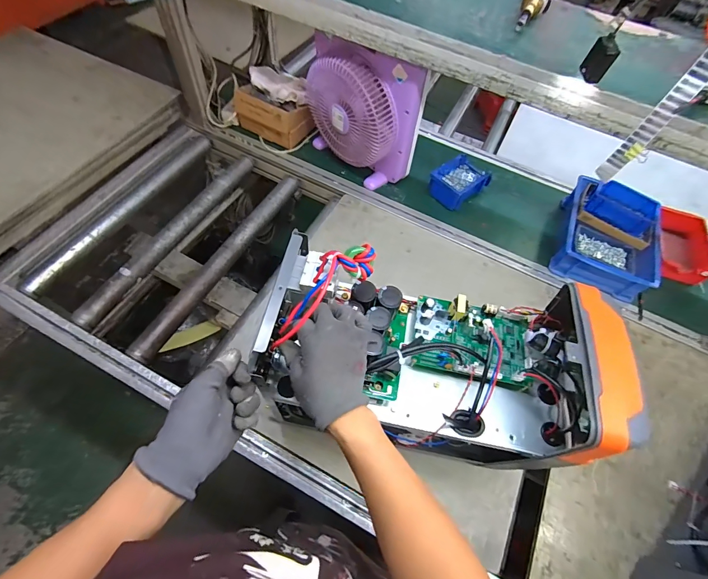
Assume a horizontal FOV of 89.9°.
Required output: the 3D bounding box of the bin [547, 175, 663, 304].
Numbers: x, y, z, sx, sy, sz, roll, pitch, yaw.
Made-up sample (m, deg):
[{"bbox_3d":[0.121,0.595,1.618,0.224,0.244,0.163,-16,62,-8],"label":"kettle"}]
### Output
[{"bbox_3d":[0.625,-0.131,0.884,0.214,0.109,0.275,21,60,8],"label":"bin"}]

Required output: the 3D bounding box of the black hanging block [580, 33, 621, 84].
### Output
[{"bbox_3d":[0.351,-0.330,0.507,0.015,0.057,0.037,-32,67,-21],"label":"black hanging block"}]

